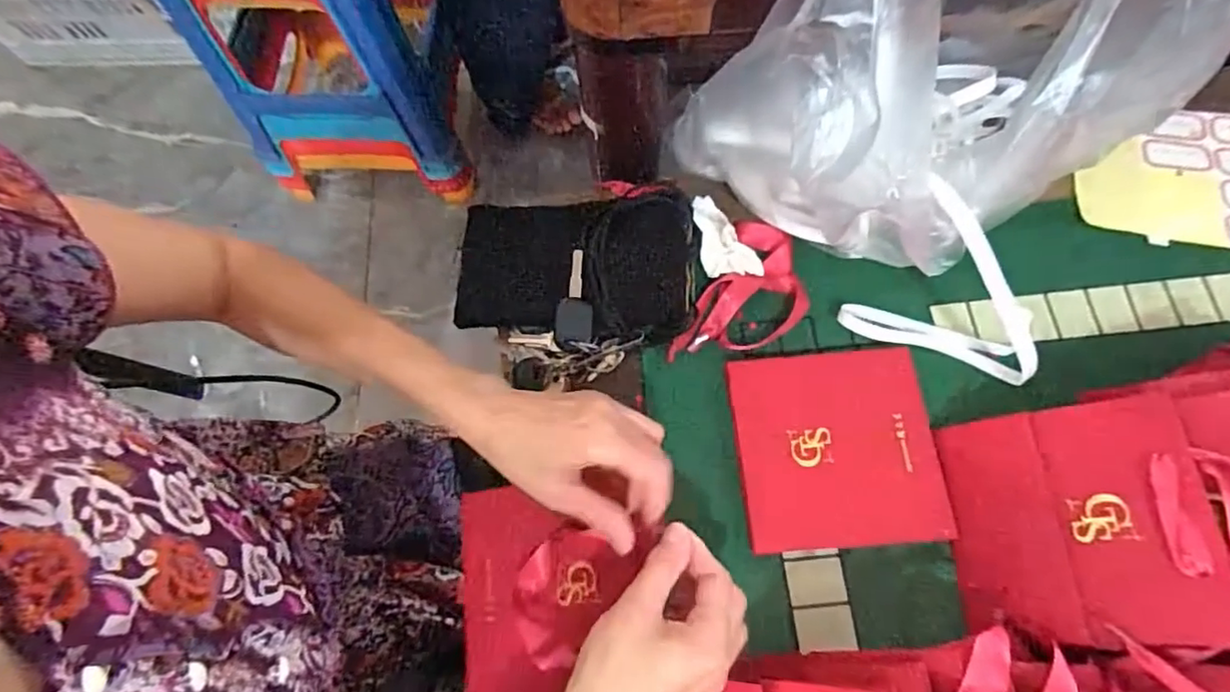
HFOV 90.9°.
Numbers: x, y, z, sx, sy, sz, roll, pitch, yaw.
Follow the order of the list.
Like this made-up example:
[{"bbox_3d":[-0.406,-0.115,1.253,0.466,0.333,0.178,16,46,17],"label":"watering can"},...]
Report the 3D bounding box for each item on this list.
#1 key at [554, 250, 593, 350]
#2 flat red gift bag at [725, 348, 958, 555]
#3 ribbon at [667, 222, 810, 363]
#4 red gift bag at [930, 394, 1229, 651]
[{"bbox_3d":[-0.031,-0.036,0.476,0.029,0.007,0.076,4,86,4],"label":"key"},{"bbox_3d":[0.161,0.075,0.447,0.138,0.018,0.140,-4,72,1],"label":"flat red gift bag"},{"bbox_3d":[0.110,-0.035,0.486,0.079,0.019,0.135,27,75,11],"label":"ribbon"},{"bbox_3d":[0.283,0.110,0.379,0.135,0.007,0.137,-19,66,40],"label":"red gift bag"}]

